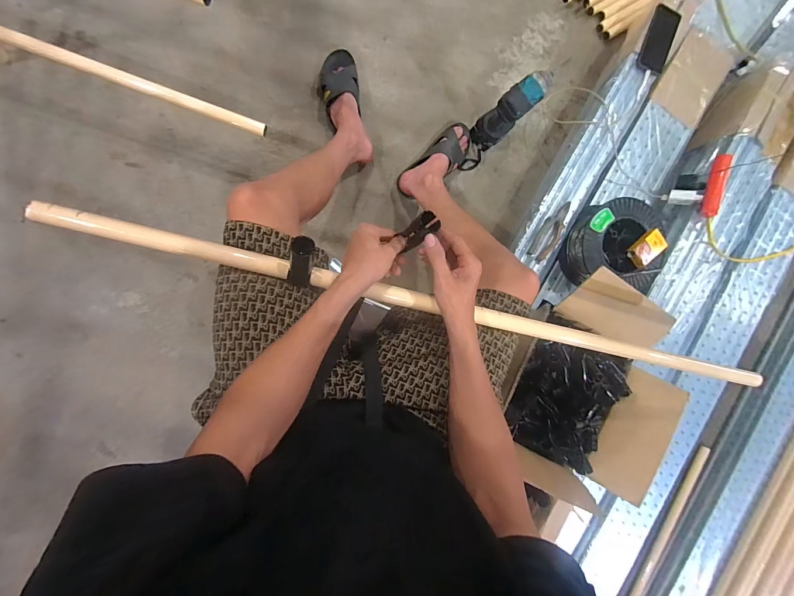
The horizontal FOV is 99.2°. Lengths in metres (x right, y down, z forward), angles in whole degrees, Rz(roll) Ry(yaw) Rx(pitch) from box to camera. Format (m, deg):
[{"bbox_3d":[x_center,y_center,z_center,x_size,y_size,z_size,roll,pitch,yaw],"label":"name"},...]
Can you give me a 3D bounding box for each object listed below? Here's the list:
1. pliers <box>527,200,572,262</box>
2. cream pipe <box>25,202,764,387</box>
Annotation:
[{"bbox_3d":[0.392,-0.168,0.854,0.060,0.010,0.160,31,88,-11],"label":"pliers"},{"bbox_3d":[0.097,0.021,0.535,1.143,0.031,0.030,13,91,-10],"label":"cream pipe"}]

